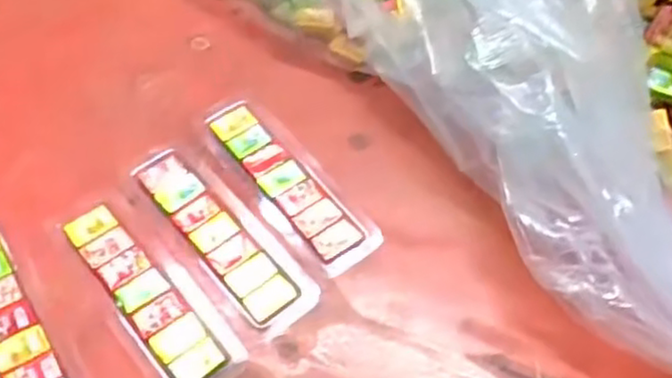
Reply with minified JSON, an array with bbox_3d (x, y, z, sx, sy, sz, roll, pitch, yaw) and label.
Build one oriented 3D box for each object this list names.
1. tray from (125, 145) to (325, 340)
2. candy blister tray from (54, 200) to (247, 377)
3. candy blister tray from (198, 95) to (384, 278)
[{"bbox_3d":[-0.068,0.027,0.401,0.040,0.005,0.133,-39,68,-24],"label":"tray"},{"bbox_3d":[-0.103,0.055,0.383,0.042,0.007,0.128,-34,66,-22],"label":"candy blister tray"},{"bbox_3d":[-0.032,-0.005,0.425,0.043,0.007,0.137,-34,66,-22],"label":"candy blister tray"}]

